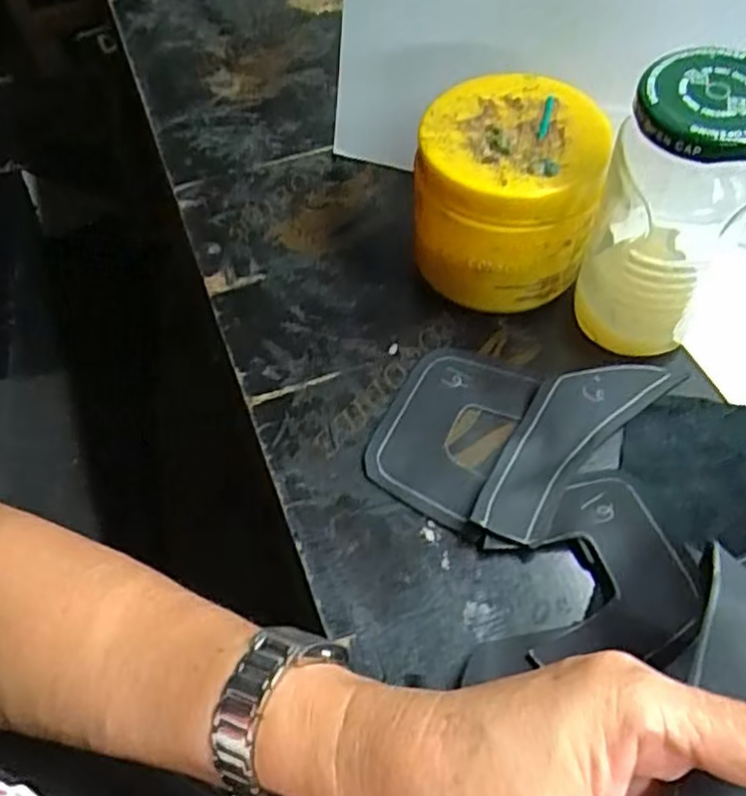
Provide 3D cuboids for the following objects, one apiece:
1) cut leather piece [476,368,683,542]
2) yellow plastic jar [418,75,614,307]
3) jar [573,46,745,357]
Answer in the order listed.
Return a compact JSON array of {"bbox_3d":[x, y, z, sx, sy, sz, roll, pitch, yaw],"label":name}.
[{"bbox_3d":[0.092,0.016,0.353,0.044,0.012,0.130,38,66,24],"label":"cut leather piece"},{"bbox_3d":[0.066,-0.098,0.378,0.088,0.097,0.080,8,58,8],"label":"yellow plastic jar"},{"bbox_3d":[0.130,-0.075,0.332,0.058,0.141,0.060,17,59,13],"label":"jar"}]

